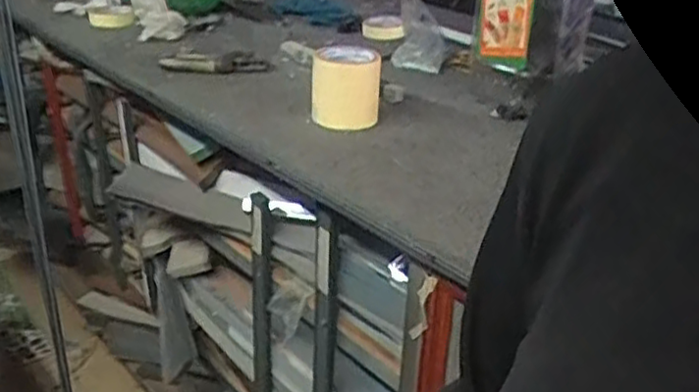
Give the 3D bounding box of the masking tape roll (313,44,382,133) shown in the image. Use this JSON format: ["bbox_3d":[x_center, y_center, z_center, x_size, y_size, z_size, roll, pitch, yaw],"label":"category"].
[{"bbox_3d":[-0.004,-0.152,0.995,0.093,0.094,0.086,3,27,-1],"label":"masking tape roll"}]

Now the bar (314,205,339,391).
[{"bbox_3d":[-0.037,0.260,1.037,0.031,0.527,0.036,0,27,-5],"label":"bar"}]

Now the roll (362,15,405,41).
[{"bbox_3d":[0.069,-0.343,1.440,0.081,0.025,0.095,5,27,4],"label":"roll"}]

